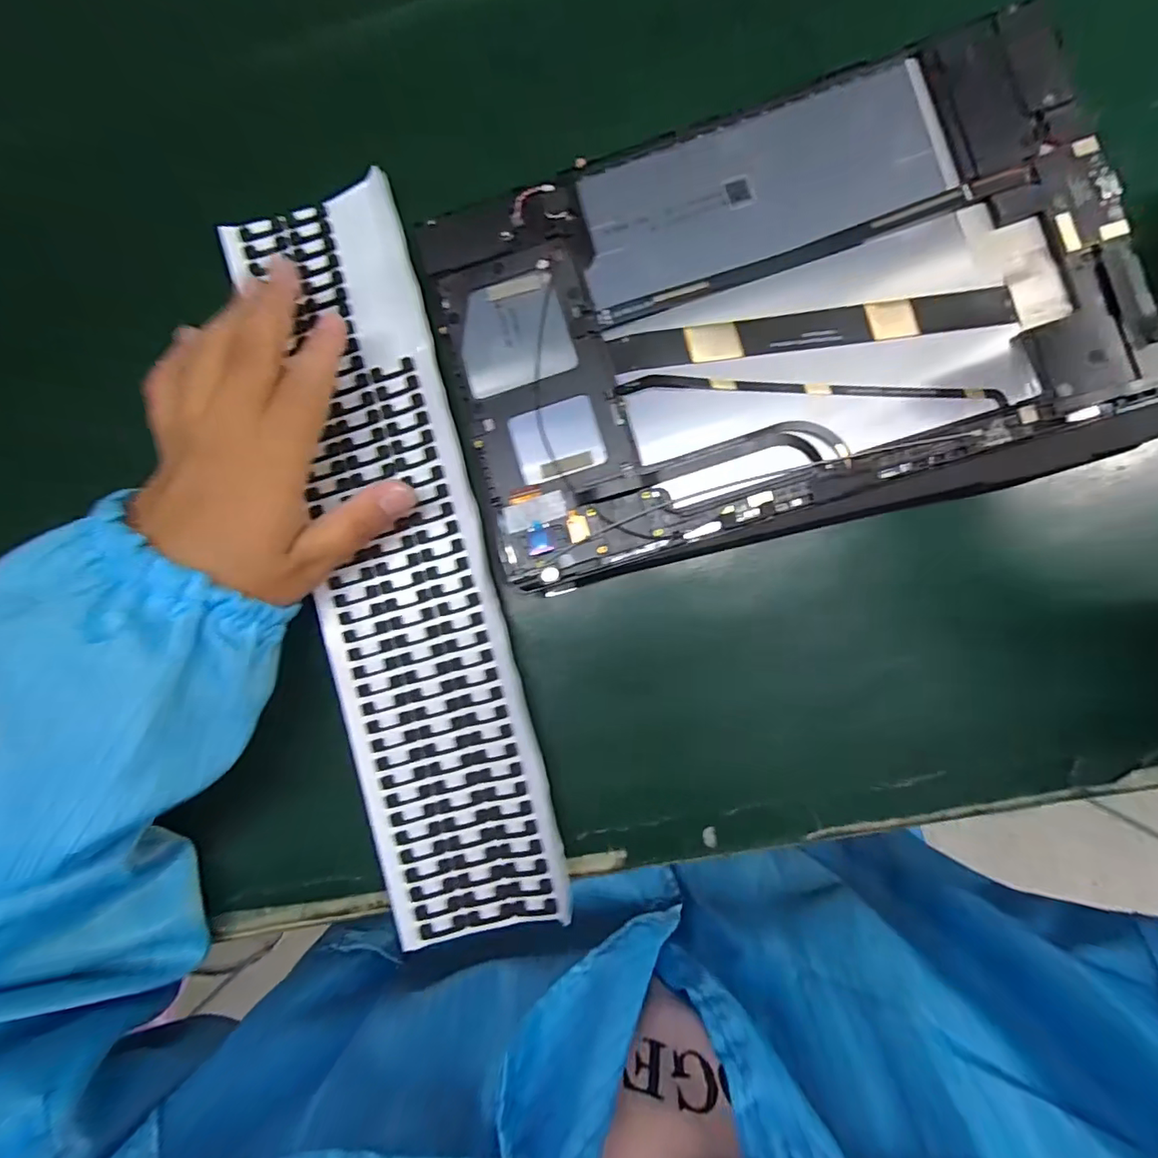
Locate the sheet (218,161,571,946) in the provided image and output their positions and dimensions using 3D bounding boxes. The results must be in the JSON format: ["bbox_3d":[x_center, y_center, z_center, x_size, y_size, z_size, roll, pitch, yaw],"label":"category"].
[{"bbox_3d":[-0.073,-0.008,0.221,0.077,0.008,0.310,-12,88,4],"label":"sheet"}]

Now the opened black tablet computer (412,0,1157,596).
[{"bbox_3d":[0.069,-0.095,0.199,0.235,0.024,0.153,-15,87,3],"label":"opened black tablet computer"}]

